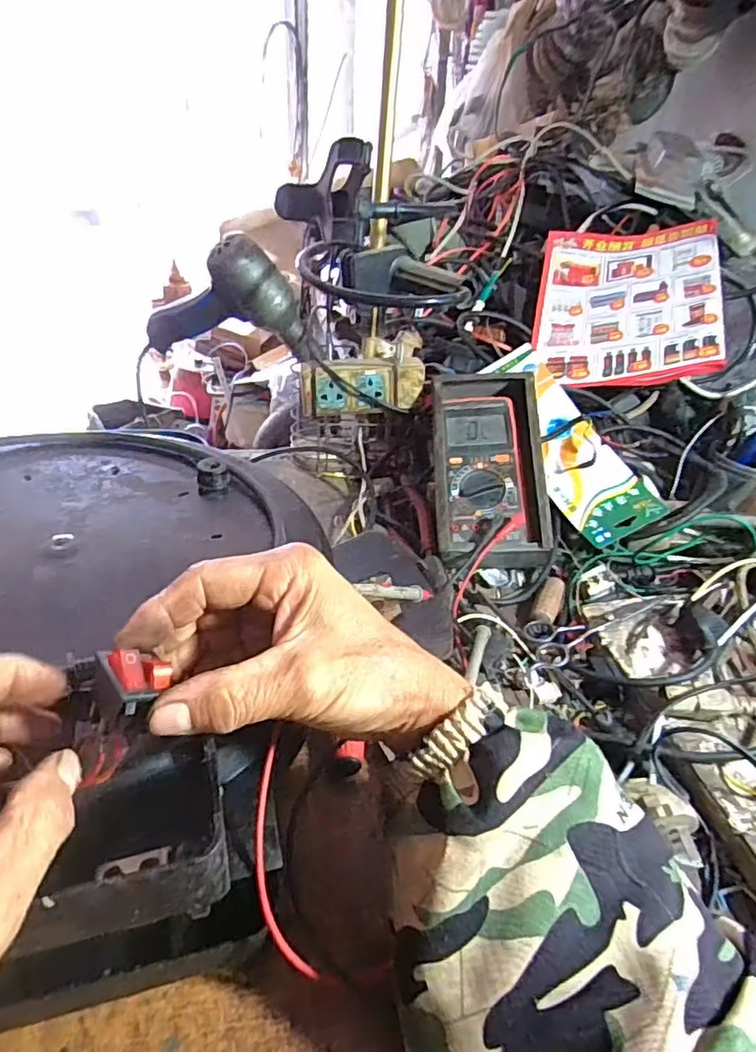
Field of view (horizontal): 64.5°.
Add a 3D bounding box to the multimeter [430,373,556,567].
[{"bbox_3d":[0.112,-0.059,0.616,0.111,0.064,0.228,2,62,-2],"label":"multimeter"}]

